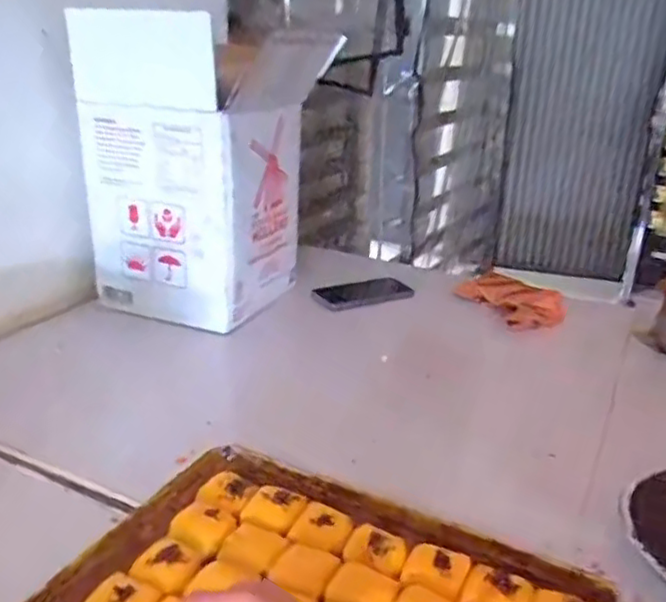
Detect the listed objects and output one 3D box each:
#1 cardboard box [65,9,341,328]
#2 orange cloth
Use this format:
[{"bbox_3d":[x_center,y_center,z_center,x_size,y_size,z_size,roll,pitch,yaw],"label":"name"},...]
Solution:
[{"bbox_3d":[-0.211,-0.200,1.031,0.268,0.409,0.249,10,24,18],"label":"cardboard box"},{"bbox_3d":[0.298,-0.003,1.122,0.128,0.053,0.174,-15,26,-30],"label":"orange cloth"}]

